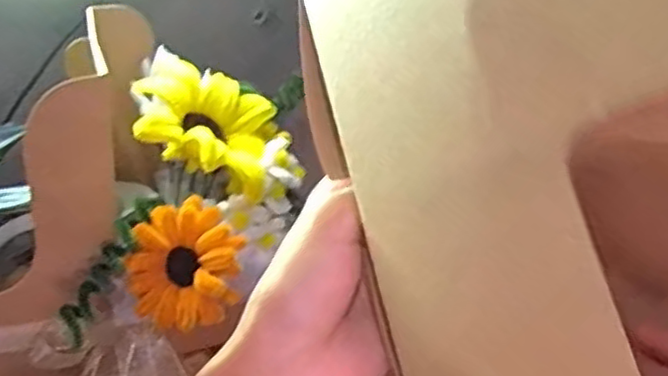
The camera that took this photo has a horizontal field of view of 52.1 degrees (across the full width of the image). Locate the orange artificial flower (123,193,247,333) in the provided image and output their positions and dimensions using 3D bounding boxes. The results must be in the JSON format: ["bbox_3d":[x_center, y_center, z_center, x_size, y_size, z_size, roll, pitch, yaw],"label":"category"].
[{"bbox_3d":[-0.087,0.045,0.400,0.068,0.071,0.018,25,5,12],"label":"orange artificial flower"}]

